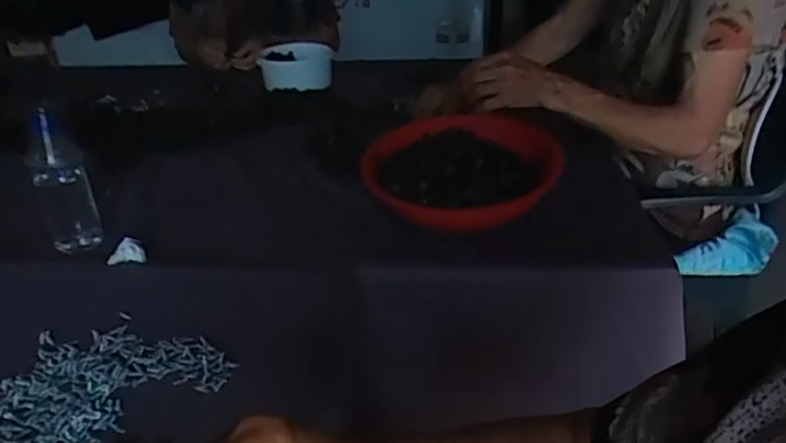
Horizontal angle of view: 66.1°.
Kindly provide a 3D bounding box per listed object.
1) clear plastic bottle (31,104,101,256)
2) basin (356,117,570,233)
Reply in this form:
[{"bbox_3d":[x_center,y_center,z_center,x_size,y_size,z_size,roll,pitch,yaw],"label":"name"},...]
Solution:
[{"bbox_3d":[-0.407,-0.043,0.743,0.048,0.177,0.058,0,30,4],"label":"clear plastic bottle"},{"bbox_3d":[0.084,-0.072,0.784,0.230,0.077,0.230,-2,30,1],"label":"basin"}]

